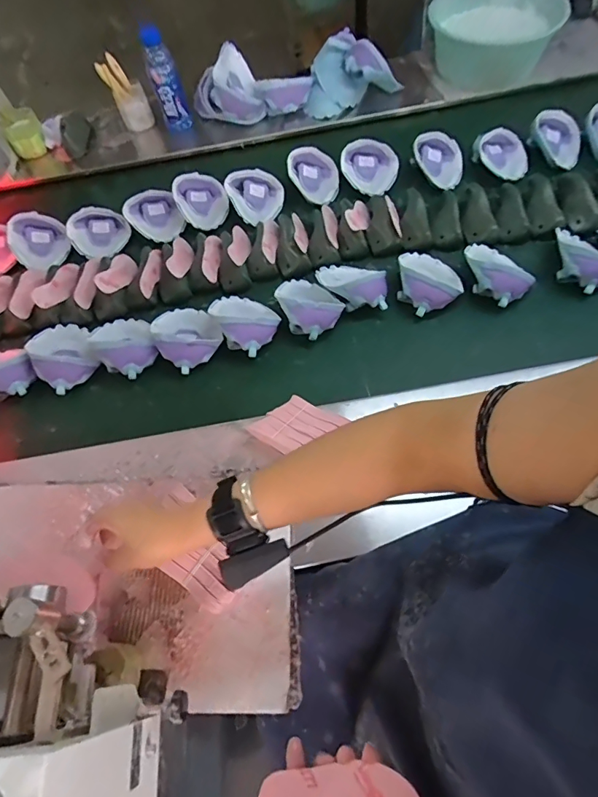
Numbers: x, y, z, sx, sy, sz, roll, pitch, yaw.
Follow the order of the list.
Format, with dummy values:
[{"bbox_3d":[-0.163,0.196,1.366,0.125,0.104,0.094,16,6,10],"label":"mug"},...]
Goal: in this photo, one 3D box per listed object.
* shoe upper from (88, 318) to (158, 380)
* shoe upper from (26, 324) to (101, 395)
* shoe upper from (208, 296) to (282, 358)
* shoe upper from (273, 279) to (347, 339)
[{"bbox_3d":[-0.323,-0.106,0.828,0.106,0.052,0.147,-27,63,-13],"label":"shoe upper"},{"bbox_3d":[-0.439,-0.087,0.835,0.100,0.047,0.149,-26,63,-13],"label":"shoe upper"},{"bbox_3d":[-0.097,-0.150,0.833,0.111,0.053,0.148,-29,64,-15],"label":"shoe upper"},{"bbox_3d":[0.016,-0.182,0.835,0.114,0.058,0.133,-38,66,-18],"label":"shoe upper"}]

